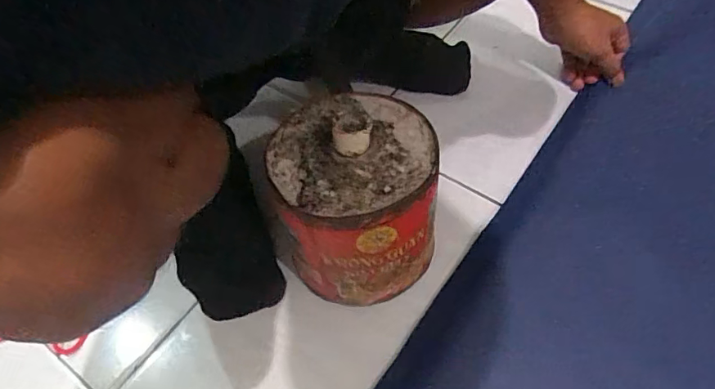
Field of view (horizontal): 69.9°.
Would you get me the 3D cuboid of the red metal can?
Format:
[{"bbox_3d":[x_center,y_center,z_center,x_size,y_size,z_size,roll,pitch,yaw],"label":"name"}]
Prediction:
[{"bbox_3d":[-0.001,0.005,0.485,0.141,0.180,0.142,-2,56,3],"label":"red metal can"}]

